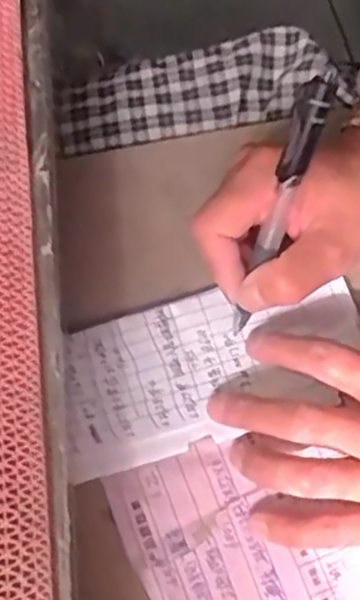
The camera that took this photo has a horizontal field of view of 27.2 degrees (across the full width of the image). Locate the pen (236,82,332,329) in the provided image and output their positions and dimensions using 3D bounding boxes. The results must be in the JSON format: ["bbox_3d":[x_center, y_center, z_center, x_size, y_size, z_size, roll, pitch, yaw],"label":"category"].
[{"bbox_3d":[0.044,-0.038,0.352,0.014,0.136,0.007,23,37,11],"label":"pen"}]

